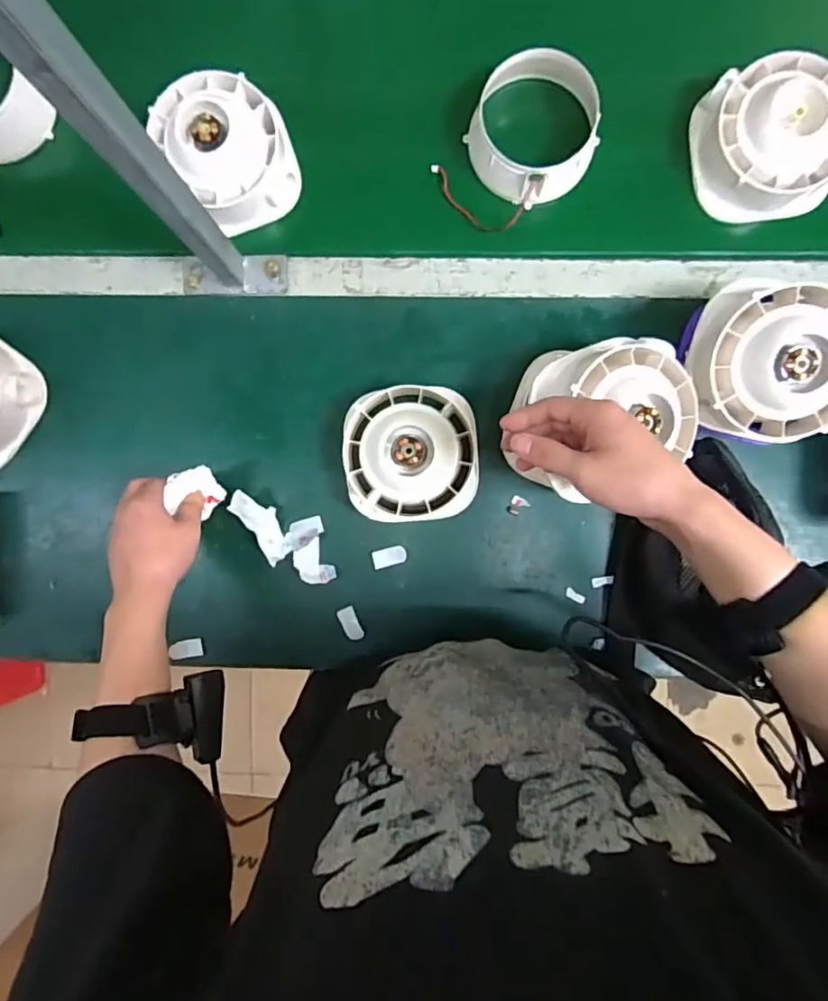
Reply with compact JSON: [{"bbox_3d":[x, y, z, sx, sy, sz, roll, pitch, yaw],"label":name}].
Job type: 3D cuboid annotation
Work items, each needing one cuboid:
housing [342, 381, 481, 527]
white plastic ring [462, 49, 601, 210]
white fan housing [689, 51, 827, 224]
[{"bbox_3d":[-0.001,-0.047,0.578,0.131,0.074,0.132,0,93,2],"label":"housing"},{"bbox_3d":[0.118,-0.365,0.562,0.123,0.063,0.113,0,93,2],"label":"white plastic ring"},{"bbox_3d":[0.355,-0.358,0.549,0.128,0.064,0.134,-7,93,2],"label":"white fan housing"}]

